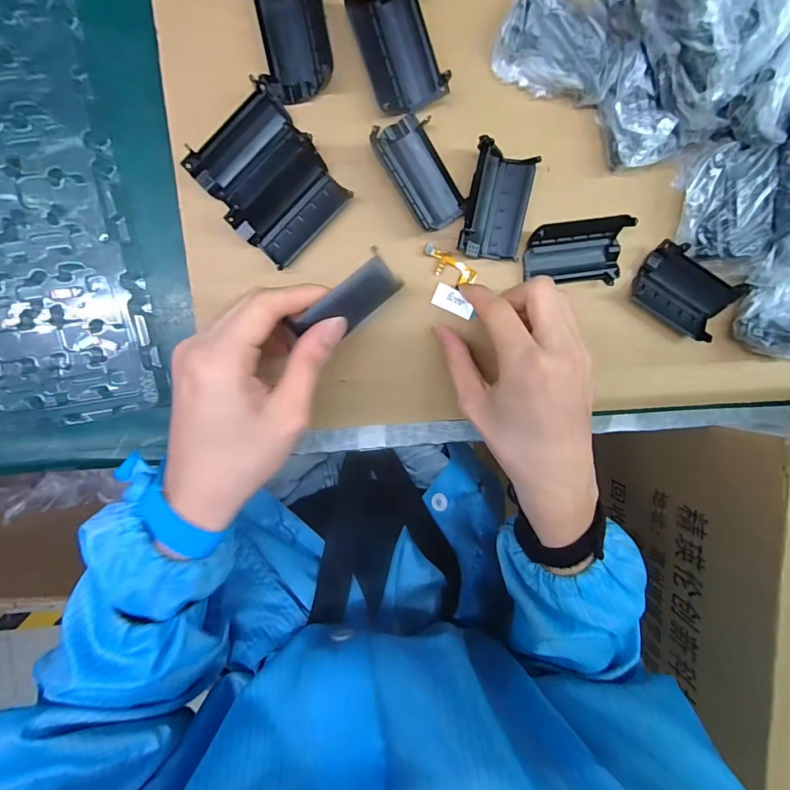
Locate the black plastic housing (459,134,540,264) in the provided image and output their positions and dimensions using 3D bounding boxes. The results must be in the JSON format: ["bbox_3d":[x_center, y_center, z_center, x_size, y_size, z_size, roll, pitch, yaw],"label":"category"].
[{"bbox_3d":[0.071,-0.130,0.285,0.045,0.021,0.070,12,96,-7],"label":"black plastic housing"}]

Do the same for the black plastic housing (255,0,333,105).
[{"bbox_3d":[-0.064,-0.222,0.251,0.043,0.026,0.070,-10,98,-5],"label":"black plastic housing"}]

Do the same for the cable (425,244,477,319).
[{"bbox_3d":[0.041,-0.080,0.298,0.031,0.008,0.053,-10,98,-3],"label":"cable"}]

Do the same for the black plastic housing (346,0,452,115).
[{"bbox_3d":[0.002,-0.219,0.260,0.044,0.019,0.070,-22,99,-3],"label":"black plastic housing"}]

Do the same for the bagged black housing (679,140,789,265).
[{"bbox_3d":[0.232,-0.131,0.286,0.059,0.034,0.068,12,96,-7],"label":"bagged black housing"}]

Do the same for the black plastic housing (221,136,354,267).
[{"bbox_3d":[-0.068,-0.124,0.270,0.042,0.018,0.071,44,91,-9],"label":"black plastic housing"}]

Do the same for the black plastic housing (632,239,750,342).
[{"bbox_3d":[0.215,-0.078,0.311,0.071,0.023,0.043,33,93,-9],"label":"black plastic housing"}]

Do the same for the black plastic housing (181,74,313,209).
[{"bbox_3d":[-0.094,-0.155,0.261,0.072,0.019,0.043,-38,99,0],"label":"black plastic housing"}]

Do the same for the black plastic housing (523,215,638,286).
[{"bbox_3d":[0.131,-0.103,0.296,0.072,0.030,0.040,-1,97,-6],"label":"black plastic housing"}]

